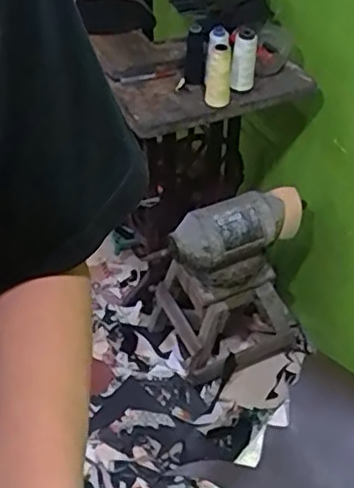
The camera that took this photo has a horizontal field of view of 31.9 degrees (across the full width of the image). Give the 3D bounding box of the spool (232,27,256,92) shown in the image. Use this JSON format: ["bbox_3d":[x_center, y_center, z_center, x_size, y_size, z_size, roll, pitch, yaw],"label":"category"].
[{"bbox_3d":[0.129,-0.352,1.187,0.044,0.119,0.042,4,18,3],"label":"spool"}]

